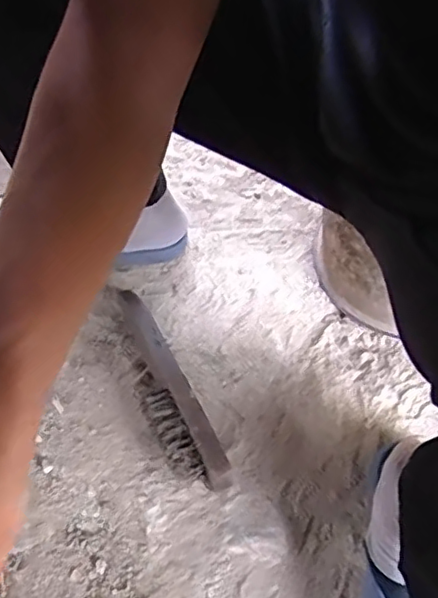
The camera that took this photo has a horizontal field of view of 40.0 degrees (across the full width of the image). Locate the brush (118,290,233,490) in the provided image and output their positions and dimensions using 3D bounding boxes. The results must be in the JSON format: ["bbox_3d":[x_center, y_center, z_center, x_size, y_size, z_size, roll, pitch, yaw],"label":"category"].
[{"bbox_3d":[-0.055,0.102,0.623,0.053,0.042,0.216,-26,64,-9],"label":"brush"}]

